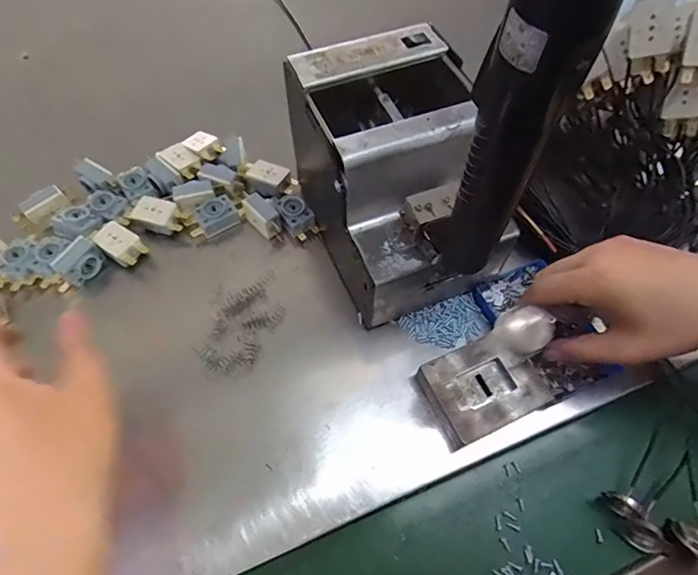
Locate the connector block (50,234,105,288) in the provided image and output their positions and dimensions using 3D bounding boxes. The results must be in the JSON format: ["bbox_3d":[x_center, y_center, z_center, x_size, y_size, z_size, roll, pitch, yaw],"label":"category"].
[{"bbox_3d":[-0.240,-0.023,0.408,0.024,0.023,0.038,33,67,16],"label":"connector block"}]

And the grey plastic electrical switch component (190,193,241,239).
[{"bbox_3d":[-0.132,-0.068,0.439,0.046,0.024,0.028,-31,67,-15],"label":"grey plastic electrical switch component"}]

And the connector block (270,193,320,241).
[{"bbox_3d":[-0.051,-0.069,0.435,0.028,0.016,0.045,-31,67,-15],"label":"connector block"}]

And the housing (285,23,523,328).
[{"bbox_3d":[0.037,-0.092,0.374,0.119,0.144,0.187,-18,64,-10],"label":"housing"}]

